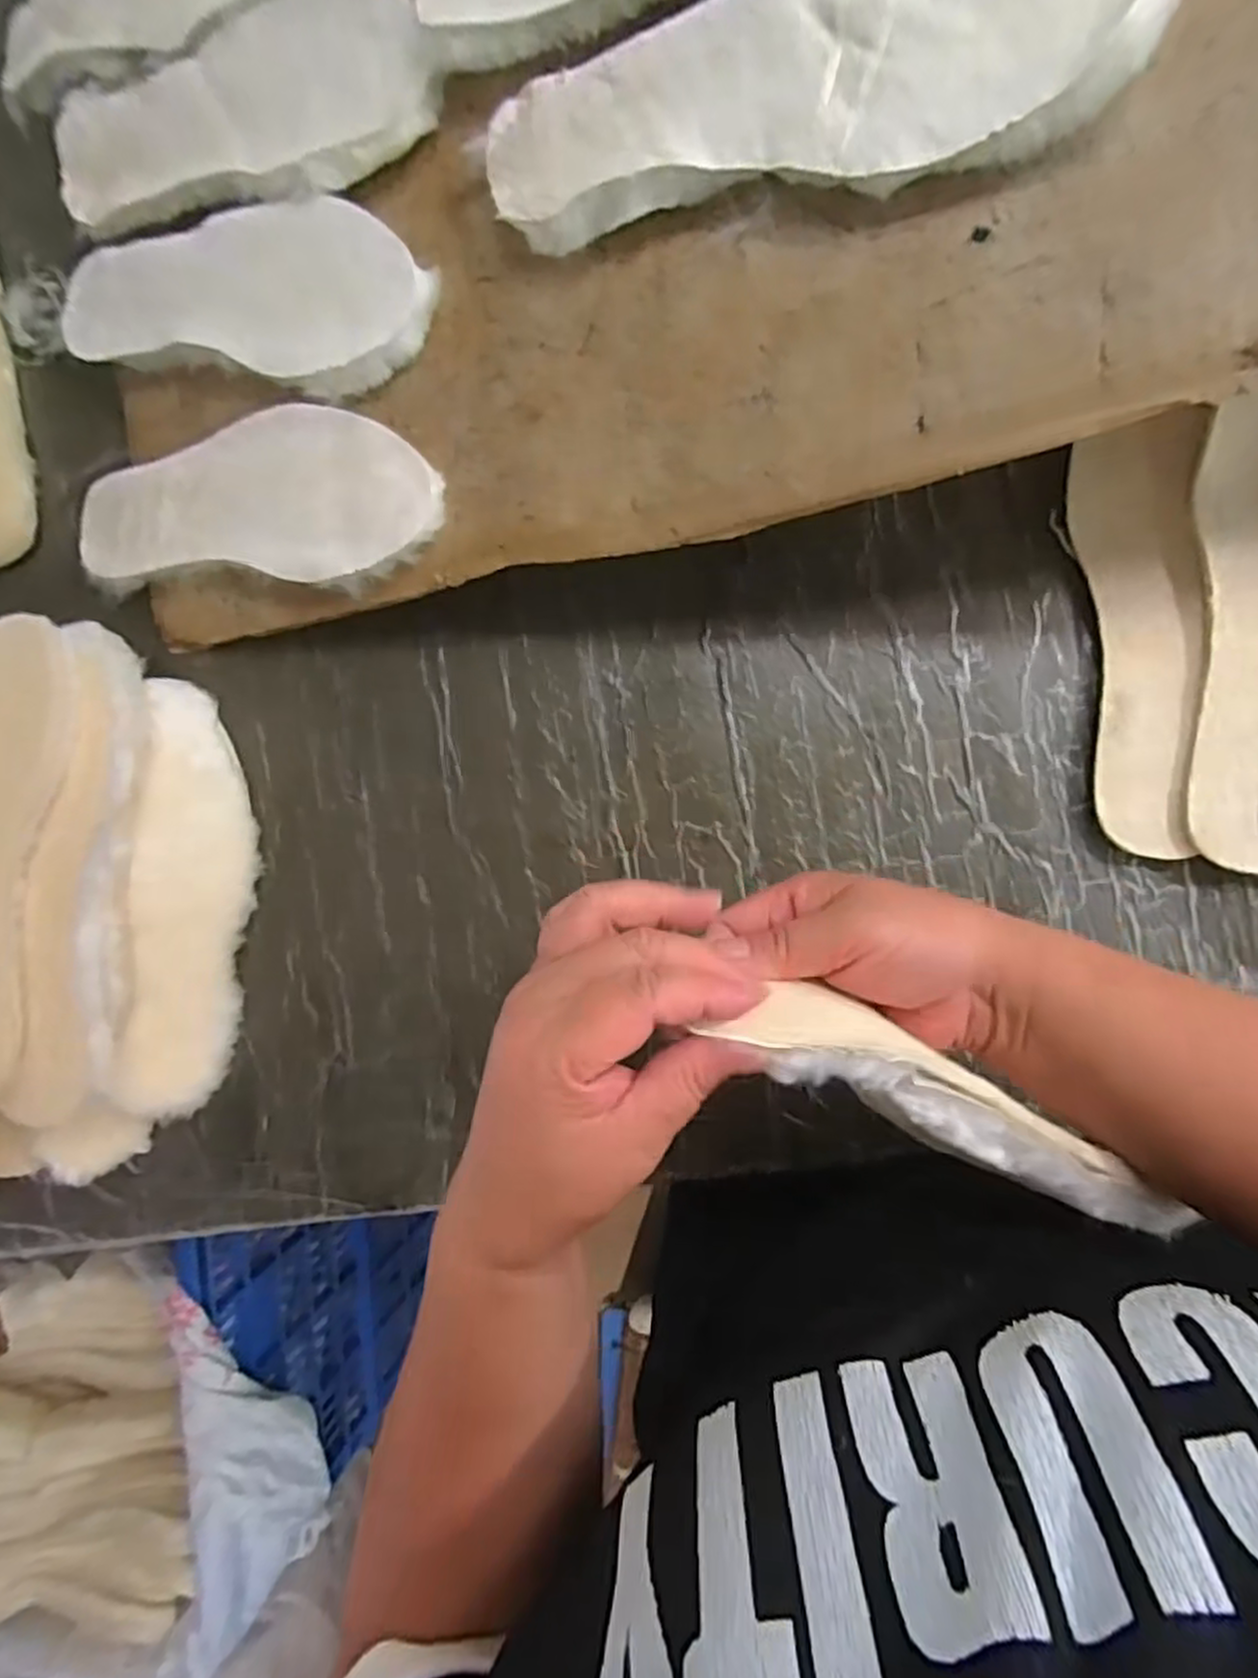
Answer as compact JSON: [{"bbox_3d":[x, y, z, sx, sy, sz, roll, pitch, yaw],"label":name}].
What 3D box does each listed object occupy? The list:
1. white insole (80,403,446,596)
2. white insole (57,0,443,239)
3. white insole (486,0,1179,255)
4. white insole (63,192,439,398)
[{"bbox_3d":[-0.235,-0.203,0.457,0.269,0.012,0.093,5,105,20],"label":"white insole"},{"bbox_3d":[-0.224,-0.413,0.431,0.274,0.026,0.096,8,91,21],"label":"white insole"},{"bbox_3d":[0.065,-0.323,0.324,0.270,0.028,0.087,7,91,23],"label":"white insole"},{"bbox_3d":[-0.235,-0.322,0.444,0.270,0.019,0.089,19,109,18],"label":"white insole"}]

